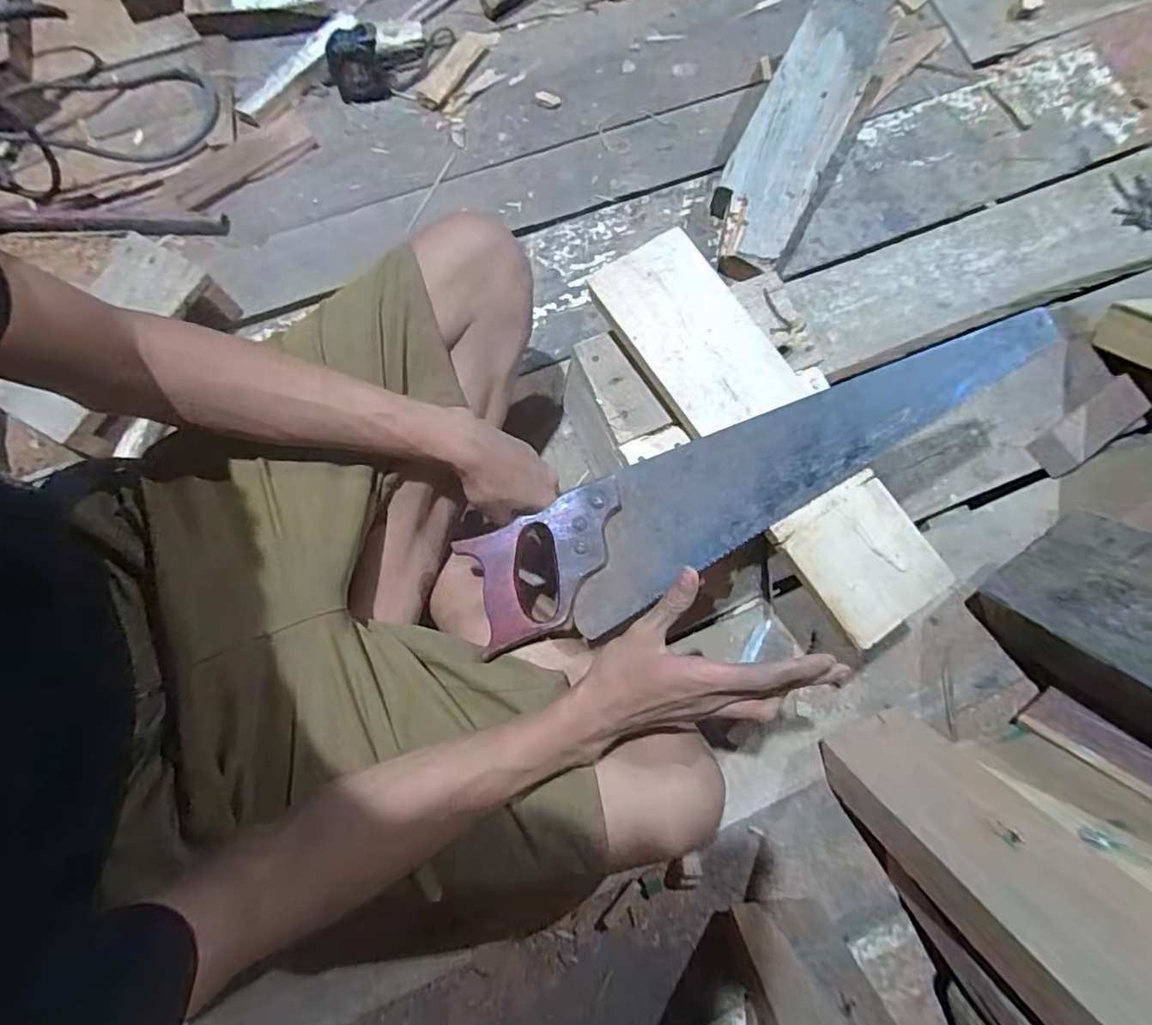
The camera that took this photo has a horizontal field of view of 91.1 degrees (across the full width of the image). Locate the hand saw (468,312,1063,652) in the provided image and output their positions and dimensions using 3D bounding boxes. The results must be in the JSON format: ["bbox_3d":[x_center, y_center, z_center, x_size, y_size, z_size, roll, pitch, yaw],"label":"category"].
[{"bbox_3d":[0.165,-0.036,0.480,0.528,0.020,0.107,-26,79,-4],"label":"hand saw"}]

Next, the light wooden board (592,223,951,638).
[{"bbox_3d":[0.172,-0.080,0.492,0.124,0.025,0.388,-34,80,-8],"label":"light wooden board"}]

